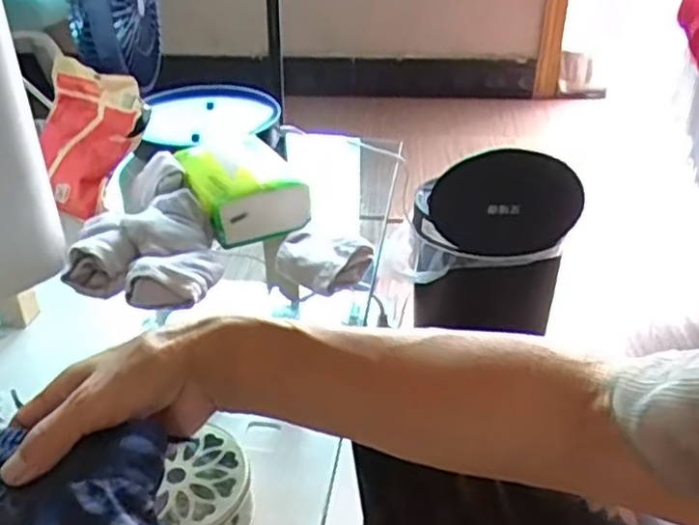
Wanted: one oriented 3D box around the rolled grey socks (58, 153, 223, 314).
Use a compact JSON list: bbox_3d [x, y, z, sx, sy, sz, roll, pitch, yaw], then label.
[{"bbox_3d":[-0.195,-0.033,0.671,0.126,0.057,0.194,-8,34,-12],"label":"rolled grey socks"}]

